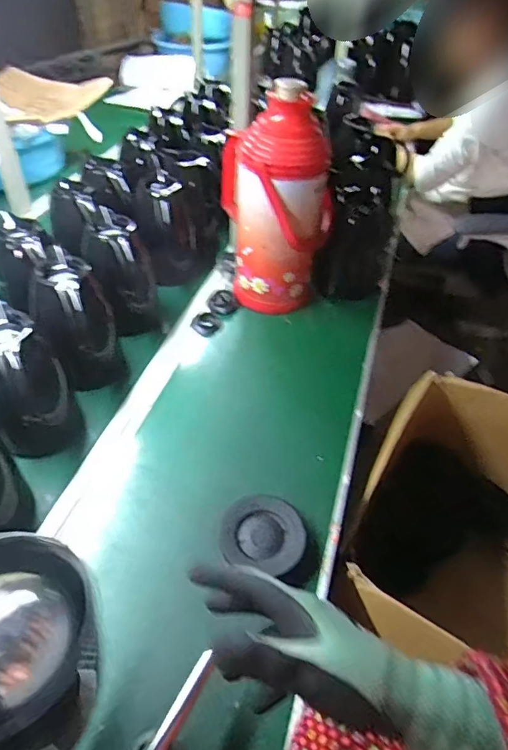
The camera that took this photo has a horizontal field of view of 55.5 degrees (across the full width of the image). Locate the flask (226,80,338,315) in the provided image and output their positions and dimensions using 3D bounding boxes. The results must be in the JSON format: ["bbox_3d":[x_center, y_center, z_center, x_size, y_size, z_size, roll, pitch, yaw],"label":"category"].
[{"bbox_3d":[0.047,-0.312,0.896,0.205,0.367,0.173,1,46,0],"label":"flask"}]

